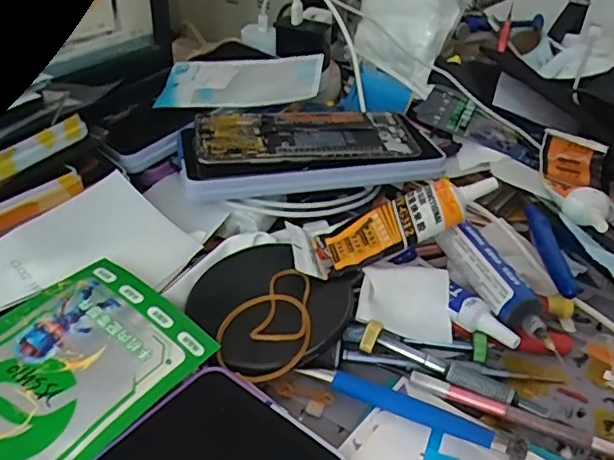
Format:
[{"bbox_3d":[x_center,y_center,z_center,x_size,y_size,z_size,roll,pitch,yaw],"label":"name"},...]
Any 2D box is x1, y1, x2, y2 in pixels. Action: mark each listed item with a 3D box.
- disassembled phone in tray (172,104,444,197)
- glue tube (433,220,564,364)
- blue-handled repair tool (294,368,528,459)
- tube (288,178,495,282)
[{"bbox_3d":[0.003,-0.060,0.414,0.183,0.025,0.099,-7,38,-8],"label":"disassembled phone in tray"},{"bbox_3d":[0.110,0.033,0.328,0.019,0.029,0.097,-14,39,-17],"label":"glue tube"},{"bbox_3d":[0.049,0.087,0.278,0.114,0.013,0.013,19,41,23],"label":"blue-handled repair tool"},{"bbox_3d":[0.054,-0.005,0.345,0.126,0.021,0.041,-21,37,8],"label":"tube"}]

